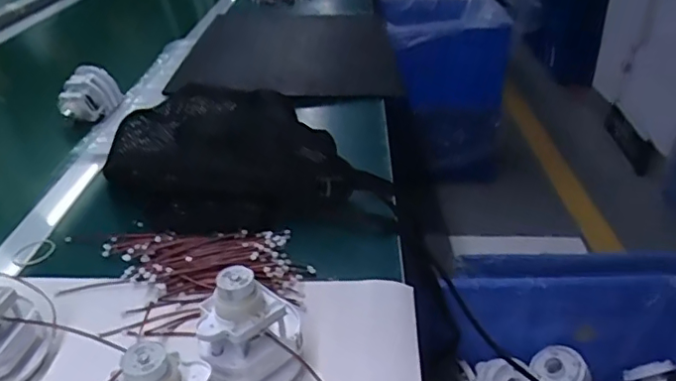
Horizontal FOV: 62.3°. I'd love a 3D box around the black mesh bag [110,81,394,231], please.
[{"bbox_3d":[-0.097,-0.034,0.555,0.303,0.108,0.093,4,32,10],"label":"black mesh bag"}]

